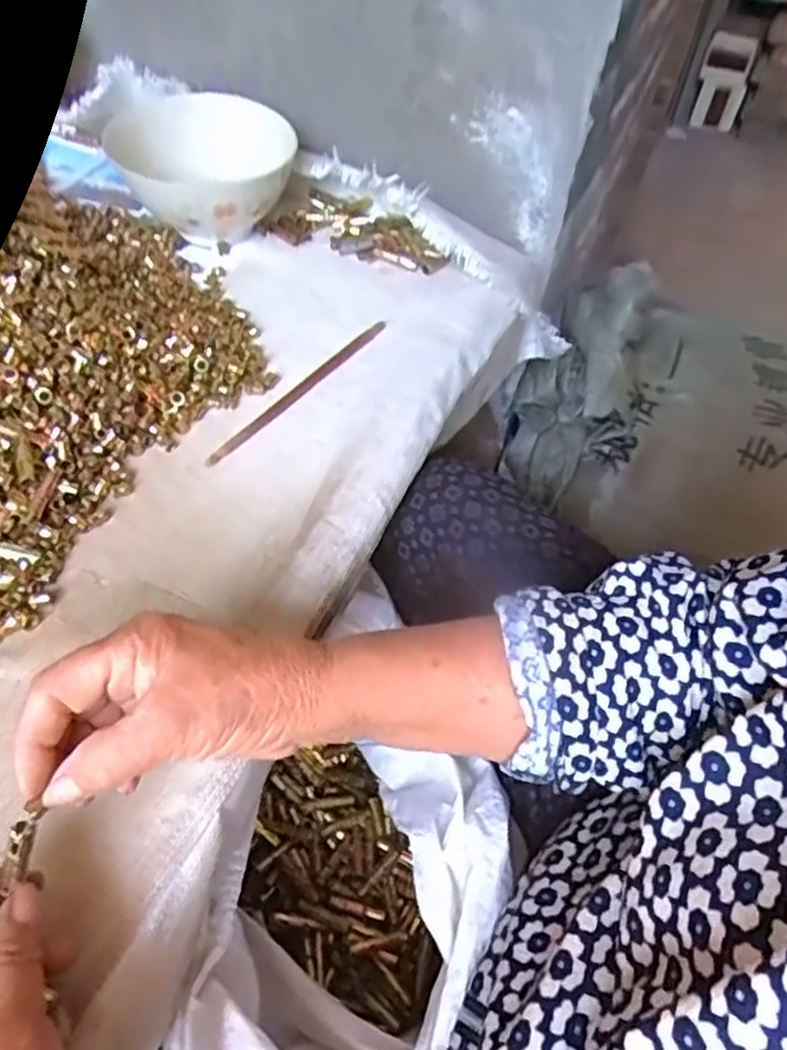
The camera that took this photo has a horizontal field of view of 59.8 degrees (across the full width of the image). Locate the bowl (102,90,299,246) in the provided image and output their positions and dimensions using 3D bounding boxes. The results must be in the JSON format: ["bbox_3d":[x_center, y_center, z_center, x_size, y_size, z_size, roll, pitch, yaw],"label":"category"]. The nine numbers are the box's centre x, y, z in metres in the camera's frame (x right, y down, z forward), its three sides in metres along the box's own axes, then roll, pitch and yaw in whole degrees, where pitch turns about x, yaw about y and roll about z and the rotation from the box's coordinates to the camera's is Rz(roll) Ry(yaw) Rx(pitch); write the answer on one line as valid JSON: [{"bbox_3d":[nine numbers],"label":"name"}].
[{"bbox_3d":[-0.145,-0.291,0.566,0.127,0.080,0.141,7,53,1],"label":"bowl"}]

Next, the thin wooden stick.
[{"bbox_3d":[-0.065,-0.099,0.491,0.012,0.006,0.179,34,60,22],"label":"thin wooden stick"}]

